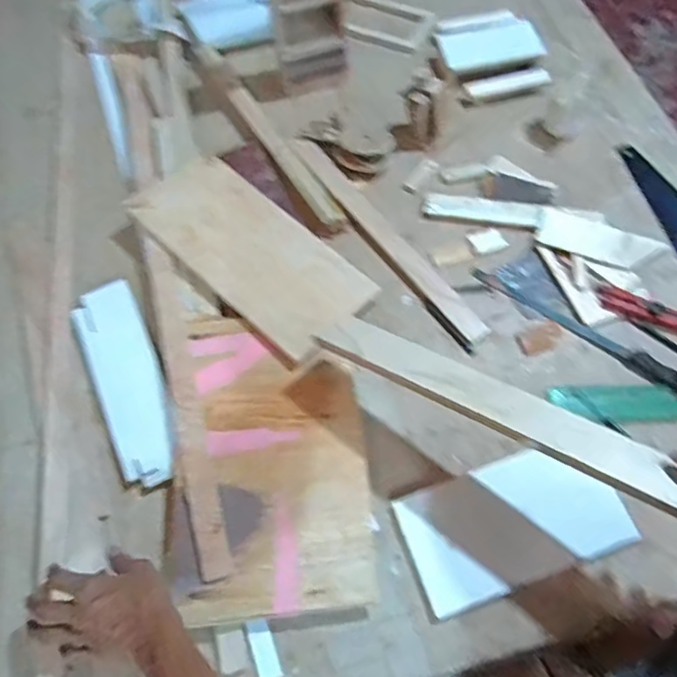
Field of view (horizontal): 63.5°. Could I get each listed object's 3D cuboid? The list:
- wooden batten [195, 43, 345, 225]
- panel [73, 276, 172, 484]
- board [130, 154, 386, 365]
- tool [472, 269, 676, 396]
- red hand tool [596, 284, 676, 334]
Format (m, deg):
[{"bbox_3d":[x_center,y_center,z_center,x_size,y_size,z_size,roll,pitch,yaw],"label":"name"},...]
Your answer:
[{"bbox_3d":[-0.124,-0.350,0.891,0.040,0.031,0.461,-29,66,-11],"label":"wooden batten"},{"bbox_3d":[-0.276,0.052,0.720,0.088,0.020,0.288,-26,65,-9],"label":"panel"},{"bbox_3d":[-0.124,-0.132,0.772,0.365,0.018,0.165,42,64,17],"label":"board"},{"bbox_3d":[0.320,-0.014,0.740,0.309,0.016,0.026,33,70,18],"label":"tool"},{"bbox_3d":[0.427,-0.034,0.726,0.163,0.012,0.036,21,67,13],"label":"red hand tool"}]

